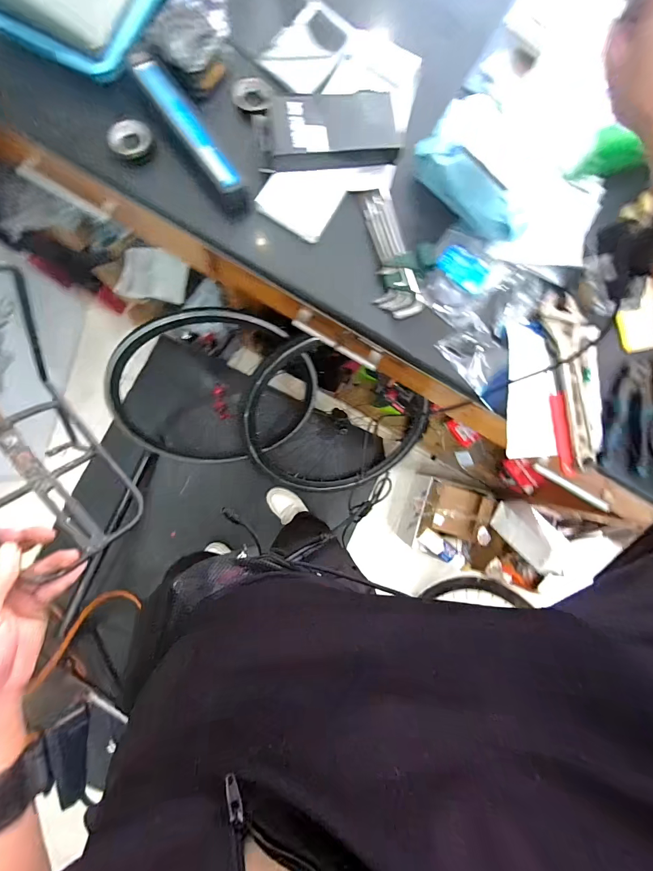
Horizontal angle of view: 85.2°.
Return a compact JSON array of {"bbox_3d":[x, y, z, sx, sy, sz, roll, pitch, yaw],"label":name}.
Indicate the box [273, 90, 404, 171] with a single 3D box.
[{"bbox_3d":[0.007,-0.462,0.542,0.201,0.045,0.103,-5,88,-6],"label":"box"}]

